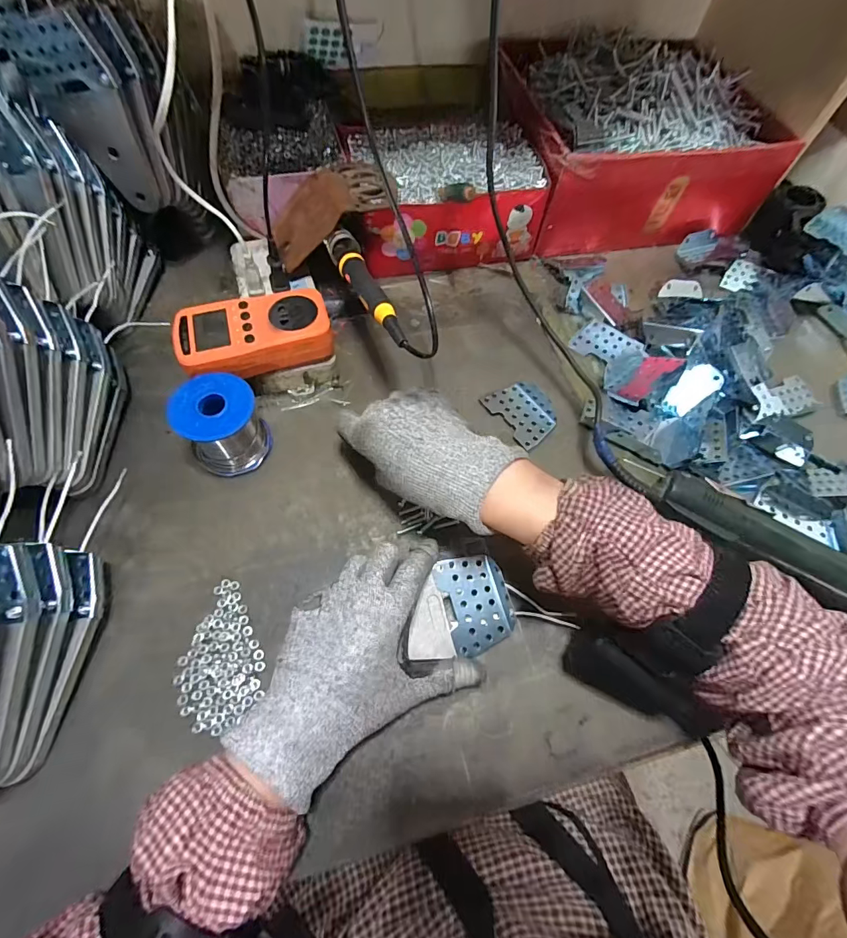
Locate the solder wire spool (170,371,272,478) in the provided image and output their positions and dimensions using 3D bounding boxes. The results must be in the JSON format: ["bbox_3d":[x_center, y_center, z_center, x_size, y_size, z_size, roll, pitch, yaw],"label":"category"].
[{"bbox_3d":[-0.168,-0.037,0.363,0.058,0.064,0.062,2,63,-4],"label":"solder wire spool"}]

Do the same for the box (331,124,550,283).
[{"bbox_3d":[0.022,-0.318,0.506,0.209,0.088,0.159,-13,65,-11],"label":"box"}]

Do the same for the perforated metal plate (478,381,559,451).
[{"bbox_3d":[0.100,-0.056,0.426,0.058,0.008,0.068,-31,69,-18],"label":"perforated metal plate"}]

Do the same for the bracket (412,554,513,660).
[{"bbox_3d":[0.026,0.102,0.324,0.077,0.011,0.066,-9,64,-7],"label":"bracket"}]

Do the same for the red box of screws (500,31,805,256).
[{"bbox_3d":[0.260,-0.419,0.551,0.304,0.119,0.250,-6,64,-8],"label":"red box of screws"}]

